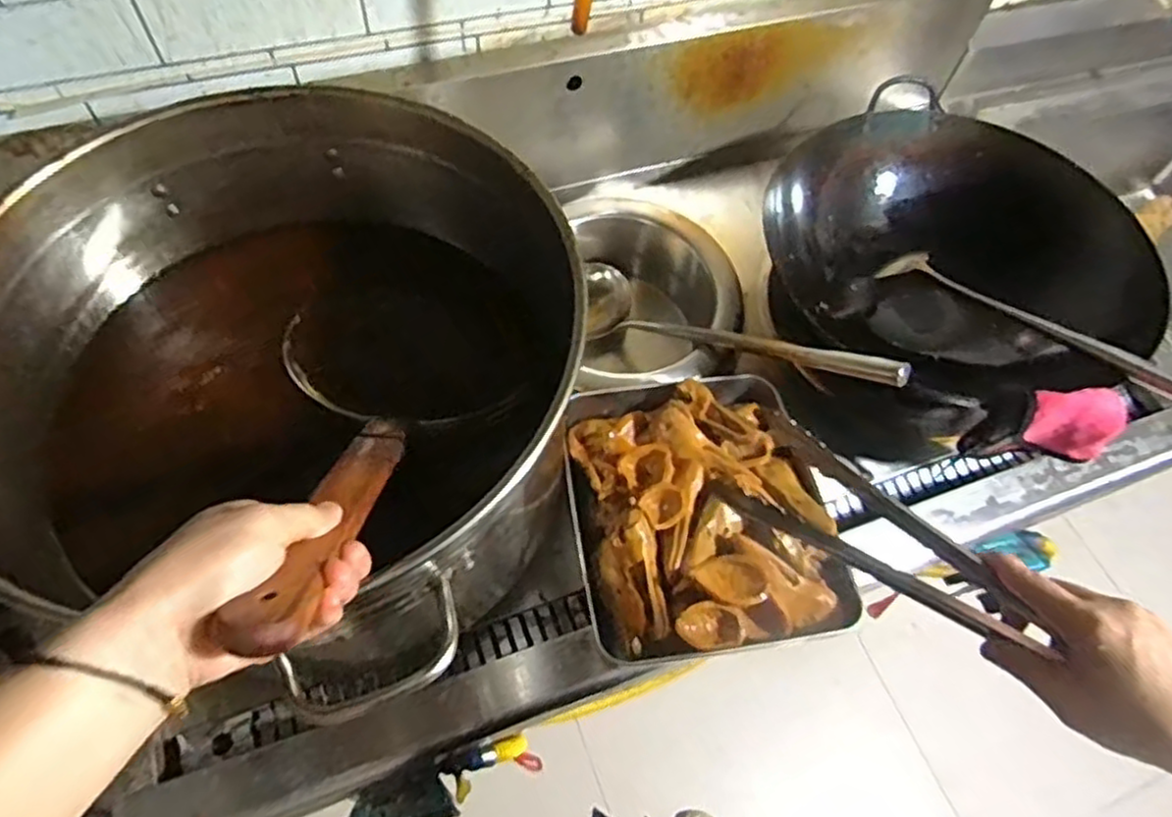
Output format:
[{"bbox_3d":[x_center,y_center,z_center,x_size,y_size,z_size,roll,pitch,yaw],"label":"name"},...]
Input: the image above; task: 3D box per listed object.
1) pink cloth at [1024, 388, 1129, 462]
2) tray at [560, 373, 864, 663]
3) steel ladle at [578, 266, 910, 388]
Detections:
[{"bbox_3d":[0.456,0.013,0.677,0.085,0.068,0.038,4,61,-1],"label":"pink cloth"},{"bbox_3d":[0.111,0.091,0.713,0.241,0.069,0.286,-6,61,-7],"label":"tray"},{"bbox_3d":[0.149,-0.086,0.821,0.088,0.082,0.449,-42,40,-23],"label":"steel ladle"}]

